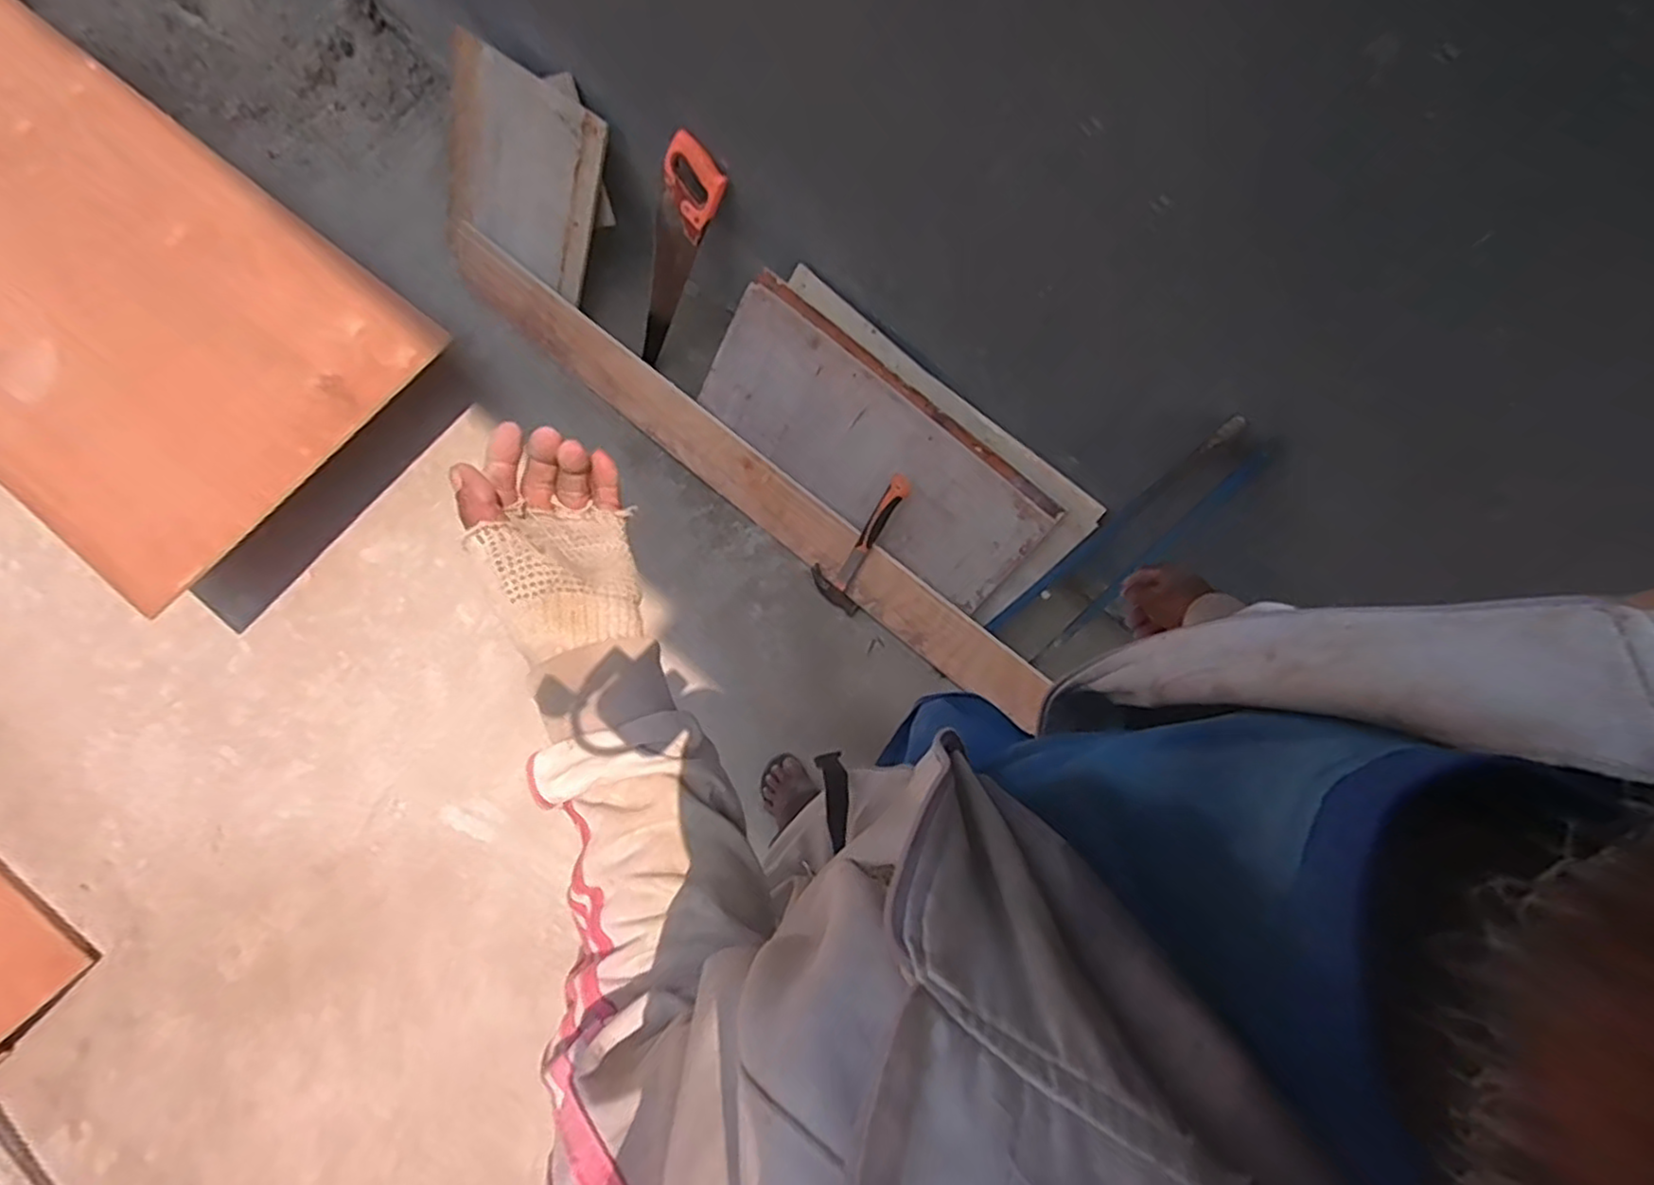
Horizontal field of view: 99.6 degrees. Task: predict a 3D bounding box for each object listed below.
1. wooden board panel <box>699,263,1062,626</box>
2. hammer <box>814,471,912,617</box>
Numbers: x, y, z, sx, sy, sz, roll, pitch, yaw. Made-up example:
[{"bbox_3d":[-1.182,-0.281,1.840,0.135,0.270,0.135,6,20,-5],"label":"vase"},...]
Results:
[{"bbox_3d":[0.076,-0.273,1.335,0.706,0.025,0.280,41,120,6],"label":"wooden board panel"},{"bbox_3d":[0.075,-0.103,1.372,0.117,0.318,0.035,36,37,7],"label":"hammer"}]

